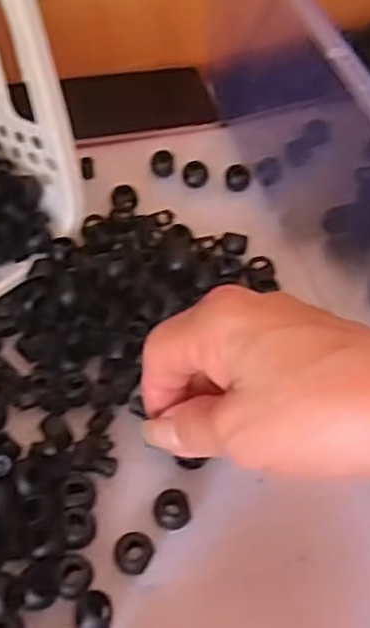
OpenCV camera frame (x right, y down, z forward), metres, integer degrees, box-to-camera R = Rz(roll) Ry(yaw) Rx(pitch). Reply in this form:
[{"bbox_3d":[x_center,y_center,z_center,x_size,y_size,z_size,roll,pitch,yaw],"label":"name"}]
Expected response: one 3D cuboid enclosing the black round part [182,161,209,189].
[{"bbox_3d":[0.007,-0.090,0.466,0.016,0.011,0.015,1,52,-2],"label":"black round part"}]

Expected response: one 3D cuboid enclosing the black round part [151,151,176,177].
[{"bbox_3d":[-0.015,-0.099,0.473,0.015,0.012,0.014,1,52,-2],"label":"black round part"}]

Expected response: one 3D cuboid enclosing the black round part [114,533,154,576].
[{"bbox_3d":[-0.022,0.103,0.309,0.017,0.008,0.016,1,52,-2],"label":"black round part"}]

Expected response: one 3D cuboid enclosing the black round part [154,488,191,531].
[{"bbox_3d":[-0.006,0.087,0.322,0.015,0.007,0.017,-7,53,-8],"label":"black round part"}]

